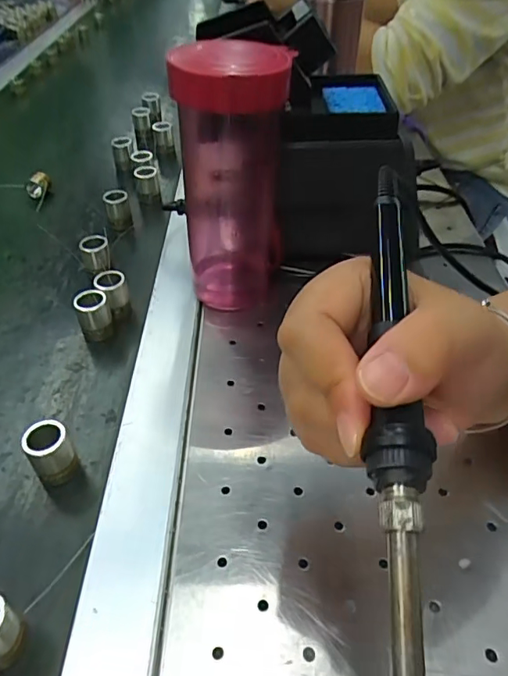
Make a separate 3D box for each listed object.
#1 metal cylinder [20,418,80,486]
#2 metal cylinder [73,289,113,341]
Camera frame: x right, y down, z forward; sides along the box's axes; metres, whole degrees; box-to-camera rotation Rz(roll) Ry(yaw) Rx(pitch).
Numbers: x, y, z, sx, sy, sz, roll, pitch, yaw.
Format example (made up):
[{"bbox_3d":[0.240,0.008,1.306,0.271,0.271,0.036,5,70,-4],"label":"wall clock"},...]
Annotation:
[{"bbox_3d":[-0.110,0.062,0.284,0.022,0.032,0.020,-1,41,0],"label":"metal cylinder"},{"bbox_3d":[-0.114,-0.017,0.371,0.023,0.031,0.018,-12,42,-12],"label":"metal cylinder"}]

